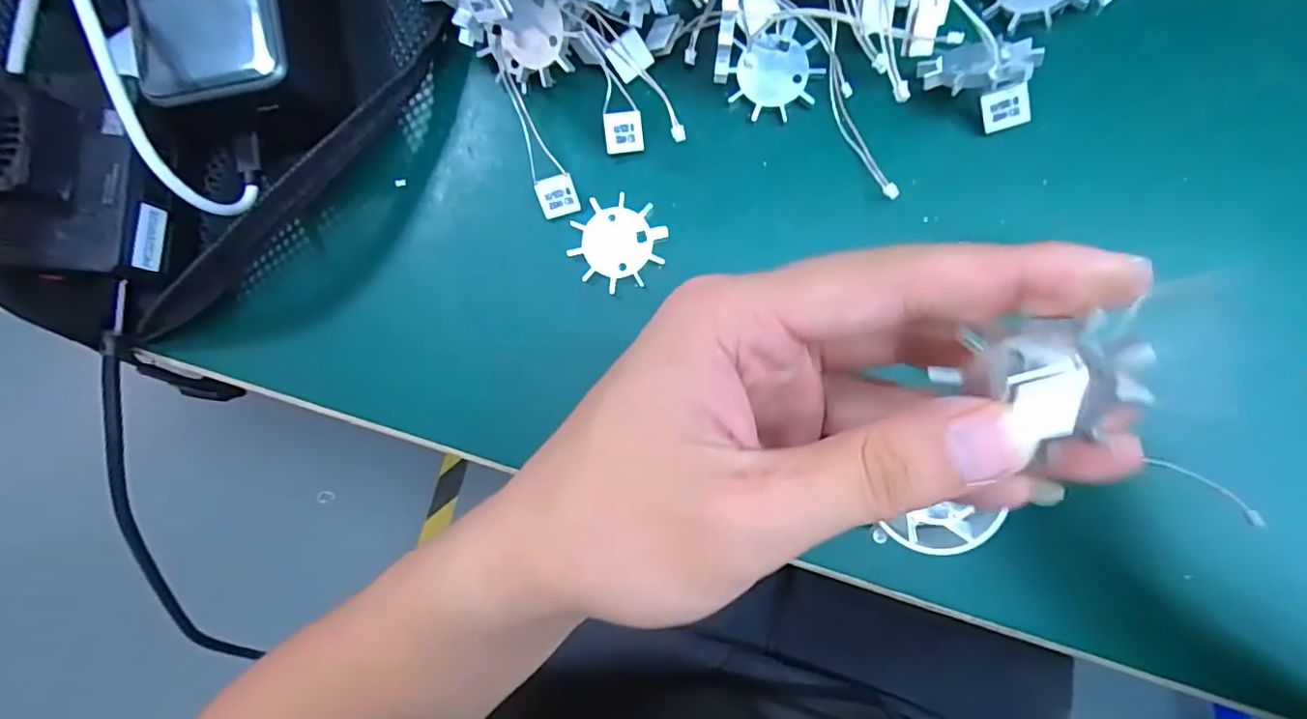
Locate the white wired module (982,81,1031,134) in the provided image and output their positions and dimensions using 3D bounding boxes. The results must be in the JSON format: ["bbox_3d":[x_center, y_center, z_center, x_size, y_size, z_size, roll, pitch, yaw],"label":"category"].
[{"bbox_3d":[0.138,-0.098,0.218,0.016,0.004,0.016,-8,125,34],"label":"white wired module"}]

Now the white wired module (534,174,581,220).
[{"bbox_3d":[-0.040,-0.068,0.232,0.016,0.004,0.016,-18,121,-3],"label":"white wired module"}]

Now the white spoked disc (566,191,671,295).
[{"bbox_3d":[-0.015,-0.049,0.232,0.037,0.004,0.036,0,88,2],"label":"white spoked disc"}]

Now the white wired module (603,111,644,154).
[{"bbox_3d":[-0.012,-0.095,0.232,0.016,0.004,0.016,-9,110,-9],"label":"white wired module"}]

